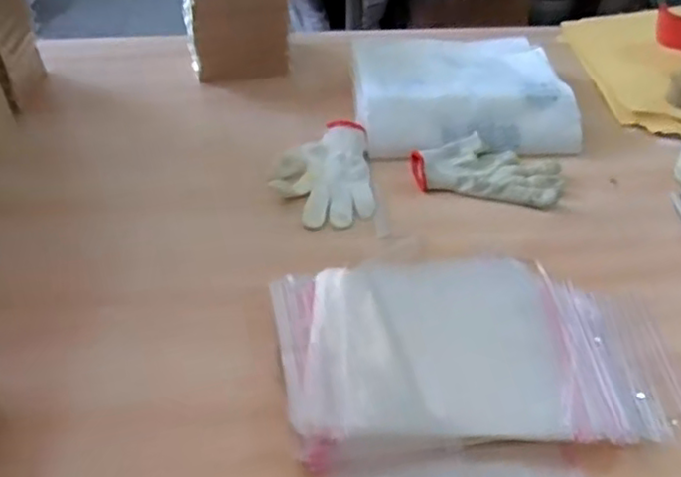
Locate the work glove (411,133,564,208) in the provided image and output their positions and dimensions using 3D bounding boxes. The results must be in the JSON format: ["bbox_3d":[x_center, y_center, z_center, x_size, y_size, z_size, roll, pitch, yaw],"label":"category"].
[{"bbox_3d":[0.188,-0.091,0.850,0.185,0.024,0.101,8,40,10],"label":"work glove"}]

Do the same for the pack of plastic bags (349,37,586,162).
[{"bbox_3d":[0.172,-0.230,0.988,0.297,0.061,0.294,-1,39,-1],"label":"pack of plastic bags"}]

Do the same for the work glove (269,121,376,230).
[{"bbox_3d":[-0.024,-0.086,0.853,0.123,0.027,0.197,-2,39,-2],"label":"work glove"}]

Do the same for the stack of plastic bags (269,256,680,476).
[{"bbox_3d":[0.128,0.093,0.626,0.364,0.033,0.237,-4,39,-4],"label":"stack of plastic bags"}]

